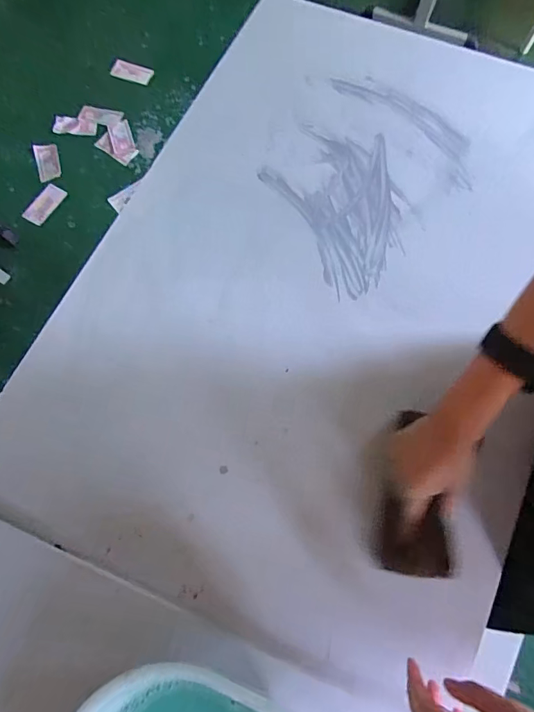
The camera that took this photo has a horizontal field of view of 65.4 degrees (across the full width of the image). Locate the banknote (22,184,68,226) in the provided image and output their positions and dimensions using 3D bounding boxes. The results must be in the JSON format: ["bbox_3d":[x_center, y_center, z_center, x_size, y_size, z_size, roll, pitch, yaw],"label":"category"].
[{"bbox_3d":[-0.717,-0.492,1.343,0.060,0.009,0.153,36,72,-25],"label":"banknote"}]

